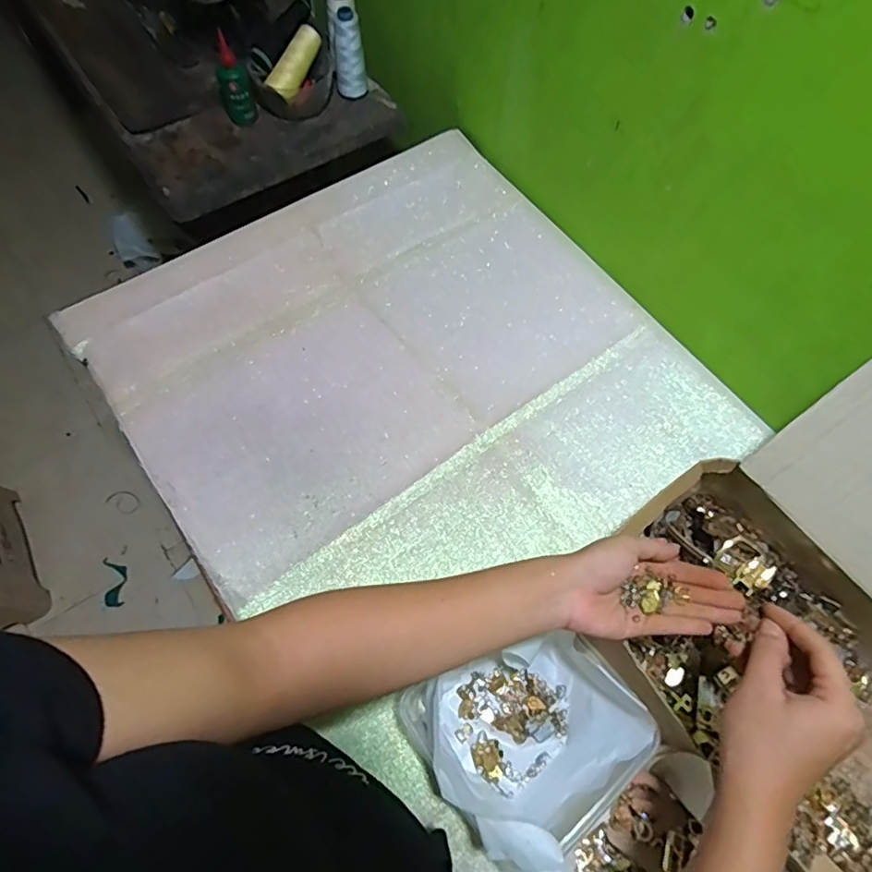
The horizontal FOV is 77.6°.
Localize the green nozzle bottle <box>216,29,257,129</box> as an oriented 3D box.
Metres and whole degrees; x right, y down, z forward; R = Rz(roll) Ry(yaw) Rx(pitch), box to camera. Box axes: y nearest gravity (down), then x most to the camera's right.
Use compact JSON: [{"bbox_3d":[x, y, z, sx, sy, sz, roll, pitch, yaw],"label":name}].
[{"bbox_3d":[-0.288,-0.502,0.776,0.043,0.107,0.046,-20,67,-10],"label":"green nozzle bottle"}]

